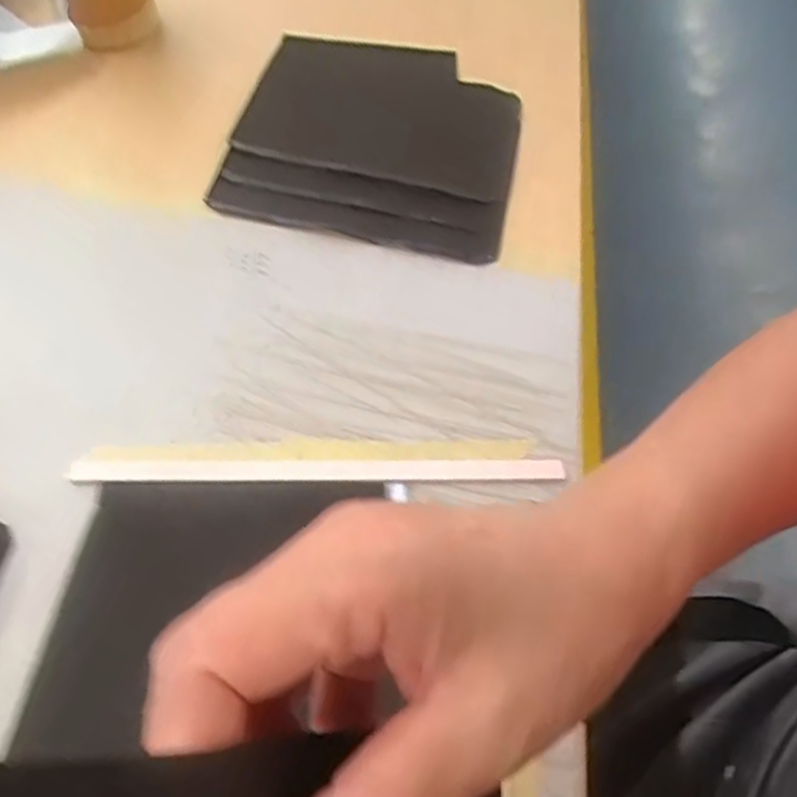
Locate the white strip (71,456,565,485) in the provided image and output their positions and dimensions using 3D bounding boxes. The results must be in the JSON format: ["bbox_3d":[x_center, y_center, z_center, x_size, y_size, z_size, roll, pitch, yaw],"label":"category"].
[{"bbox_3d":[-0.034,0.032,0.339,0.216,0.004,0.013,1,55,-3],"label":"white strip"}]

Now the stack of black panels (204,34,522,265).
[{"bbox_3d":[-0.015,-0.164,0.473,0.172,0.024,0.179,11,55,4],"label":"stack of black panels"}]

